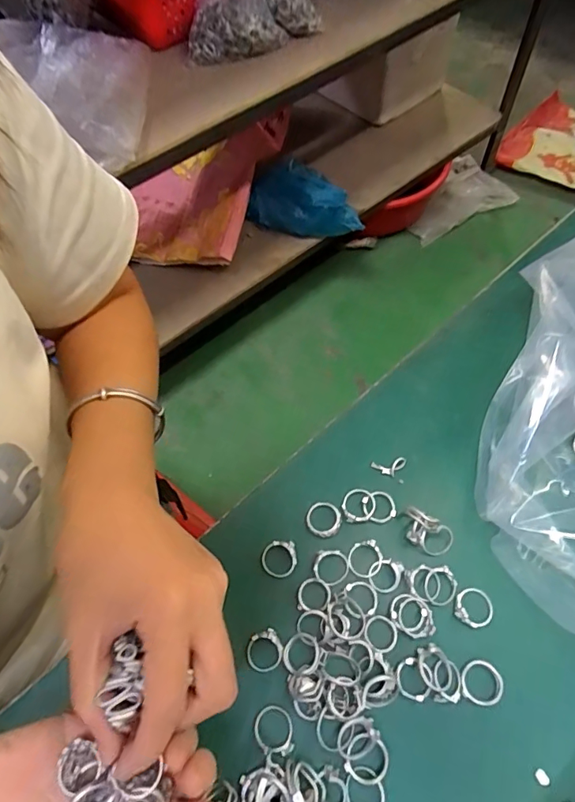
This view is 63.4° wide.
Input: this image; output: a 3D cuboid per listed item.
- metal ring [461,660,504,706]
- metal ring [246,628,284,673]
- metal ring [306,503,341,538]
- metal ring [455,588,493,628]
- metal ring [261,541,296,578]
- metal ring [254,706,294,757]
[{"bbox_3d":[0.109,0.158,0.260,0.021,0.005,0.022,-1,61,3],"label":"metal ring"},{"bbox_3d":[-0.013,0.145,0.270,0.022,0.006,0.021,-1,61,3],"label":"metal ring"},{"bbox_3d":[0.024,0.077,0.304,0.023,0.004,0.022,-1,61,3],"label":"metal ring"},{"bbox_3d":[0.112,0.124,0.279,0.025,0.008,0.021,-20,62,-7],"label":"metal ring"},{"bbox_3d":[-0.005,0.099,0.293,0.022,0.006,0.022,-1,61,3],"label":"metal ring"},{"bbox_3d":[-0.007,0.178,0.251,0.021,0.007,0.022,3,55,-4],"label":"metal ring"}]

